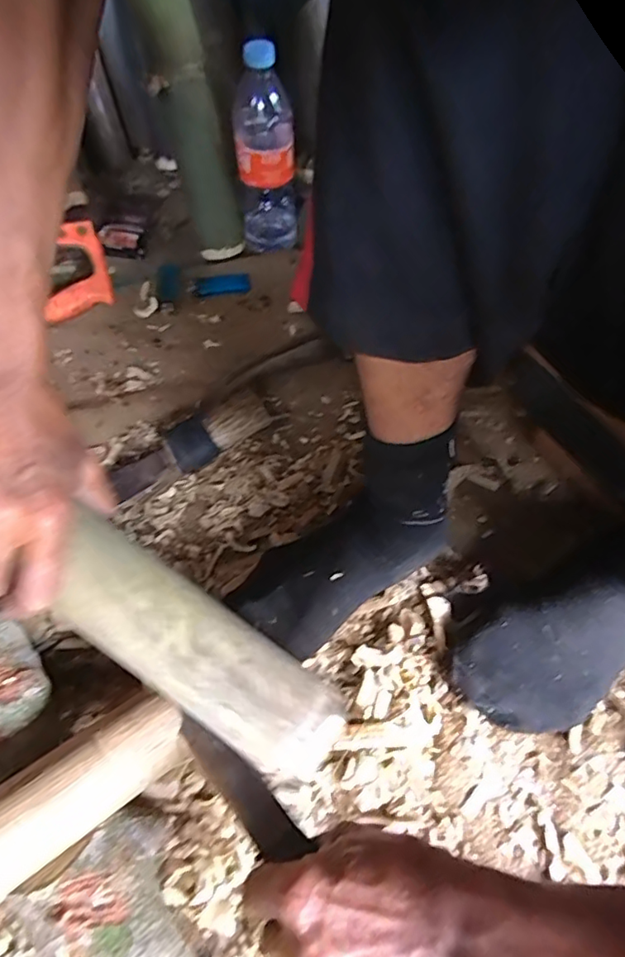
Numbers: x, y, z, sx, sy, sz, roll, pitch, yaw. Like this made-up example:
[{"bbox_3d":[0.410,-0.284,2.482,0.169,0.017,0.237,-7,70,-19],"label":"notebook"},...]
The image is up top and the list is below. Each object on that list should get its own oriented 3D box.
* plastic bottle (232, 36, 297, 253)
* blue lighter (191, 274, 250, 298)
[{"bbox_3d":[-0.057,-0.391,0.678,0.069,0.238,0.060,-4,59,-4],"label":"plastic bottle"},{"bbox_3d":[-0.121,-0.256,0.731,0.075,0.009,0.029,-11,60,-8],"label":"blue lighter"}]

